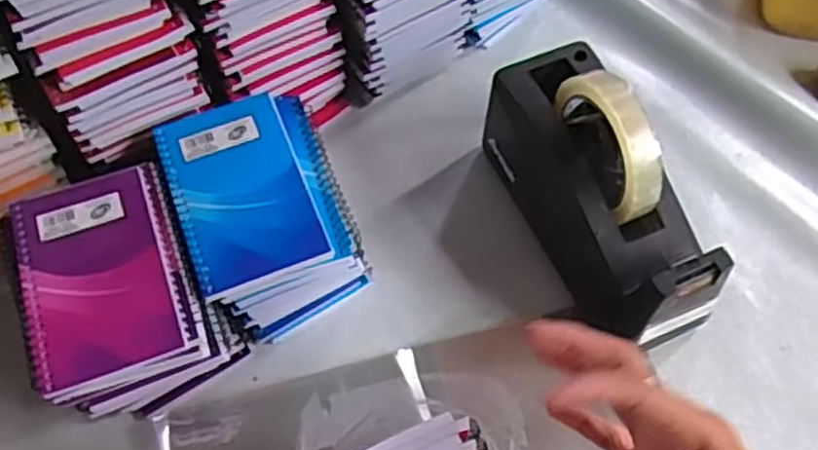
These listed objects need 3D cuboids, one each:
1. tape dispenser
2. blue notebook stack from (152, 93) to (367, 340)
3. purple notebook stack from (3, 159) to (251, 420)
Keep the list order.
[{"bbox_3d":[0.131,-0.026,0.517,0.072,0.125,0.201,-20,63,-11],"label":"tape dispenser"},{"bbox_3d":[-0.100,-0.006,0.528,0.107,0.089,0.139,-20,63,-11],"label":"blue notebook stack"},{"bbox_3d":[-0.181,0.047,0.499,0.110,0.094,0.146,-21,63,-12],"label":"purple notebook stack"}]

